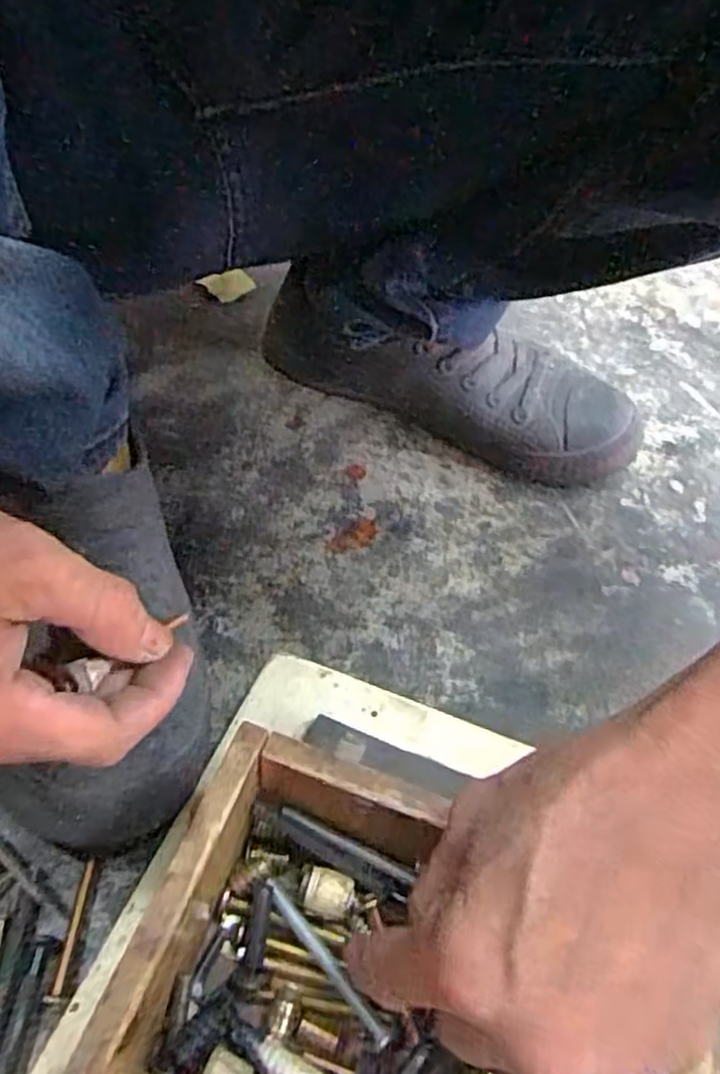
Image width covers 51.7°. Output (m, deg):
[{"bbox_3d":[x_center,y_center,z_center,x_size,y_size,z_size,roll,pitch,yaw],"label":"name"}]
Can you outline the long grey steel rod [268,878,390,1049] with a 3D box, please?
[{"bbox_3d":[-0.011,0.146,0.258,0.005,0.006,0.063,-31,59,-27],"label":"long grey steel rod"}]

